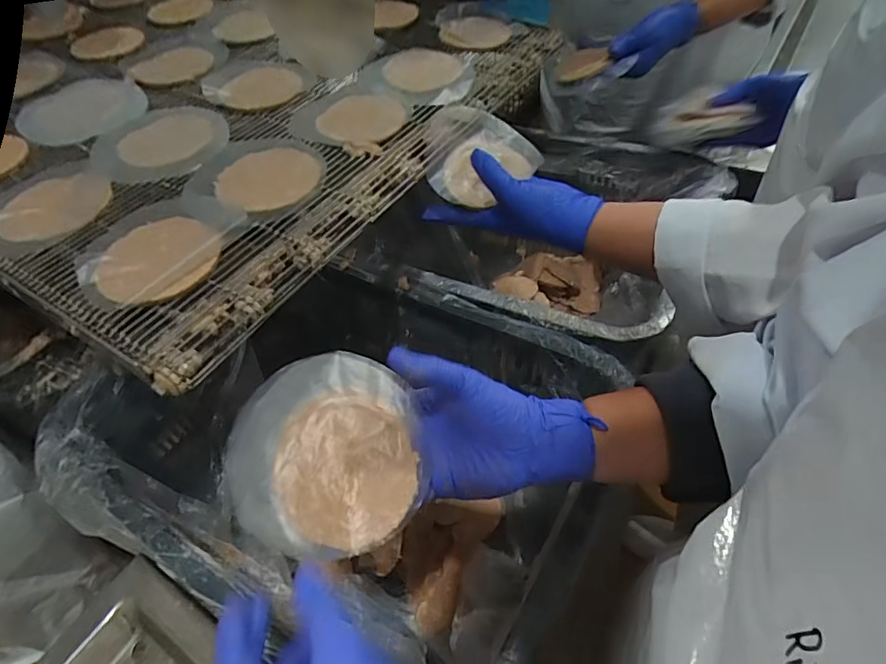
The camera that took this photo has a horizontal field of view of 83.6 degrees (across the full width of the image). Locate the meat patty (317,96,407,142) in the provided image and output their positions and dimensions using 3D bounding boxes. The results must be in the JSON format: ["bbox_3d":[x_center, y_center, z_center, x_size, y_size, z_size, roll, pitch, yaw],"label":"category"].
[{"bbox_3d":[-0.078,-0.212,0.484,0.069,0.013,0.093,21,53,23],"label":"meat patty"}]

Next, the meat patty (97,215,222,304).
[{"bbox_3d":[-0.207,-0.054,0.363,0.085,0.012,0.074,-36,54,-24],"label":"meat patty"}]

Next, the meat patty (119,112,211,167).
[{"bbox_3d":[-0.266,-0.186,0.477,0.084,0.012,0.068,-32,52,-21],"label":"meat patty"}]

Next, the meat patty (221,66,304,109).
[{"bbox_3d":[-0.193,-0.261,0.527,0.082,0.013,0.080,-17,48,-9],"label":"meat patty"}]

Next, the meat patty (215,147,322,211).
[{"bbox_3d":[-0.148,-0.132,0.423,0.084,0.016,0.076,-21,49,-12],"label":"meat patty"}]

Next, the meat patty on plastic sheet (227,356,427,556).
[{"bbox_3d":[-0.075,0.074,0.310,0.114,0.014,0.120,1,66,-3],"label":"meat patty on plastic sheet"}]

